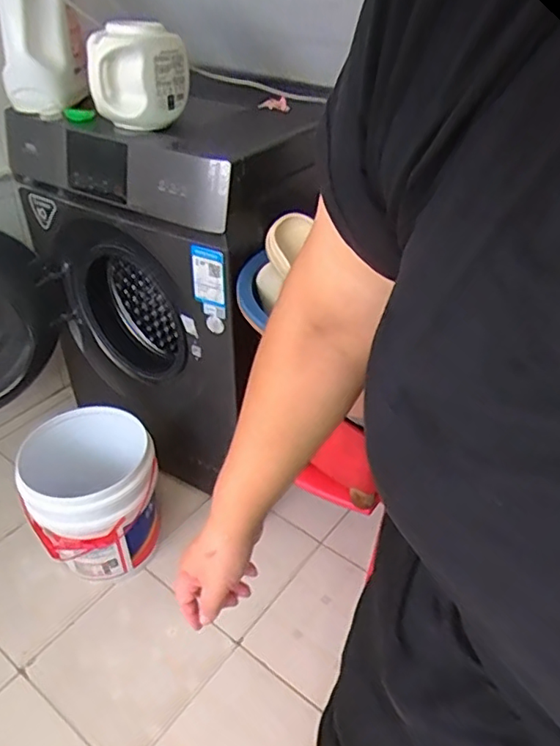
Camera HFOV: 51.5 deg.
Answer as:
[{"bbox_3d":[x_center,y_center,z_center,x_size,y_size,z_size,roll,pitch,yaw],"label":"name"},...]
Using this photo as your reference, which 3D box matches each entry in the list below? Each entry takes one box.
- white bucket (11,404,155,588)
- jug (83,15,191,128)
[{"bbox_3d":[-0.392,0.273,1.250,0.255,0.301,0.248,1,37,-1],"label":"white bucket"},{"bbox_3d":[-0.246,-0.523,1.019,0.123,0.153,0.152,9,39,12],"label":"jug"}]

